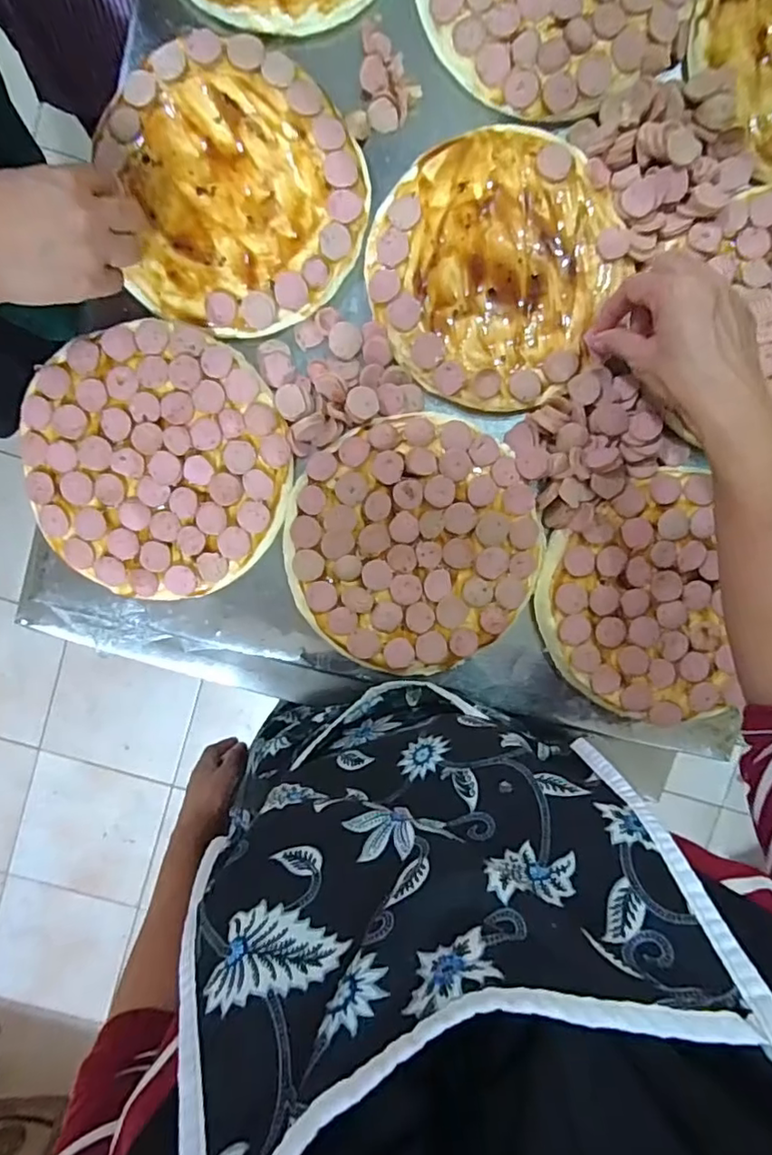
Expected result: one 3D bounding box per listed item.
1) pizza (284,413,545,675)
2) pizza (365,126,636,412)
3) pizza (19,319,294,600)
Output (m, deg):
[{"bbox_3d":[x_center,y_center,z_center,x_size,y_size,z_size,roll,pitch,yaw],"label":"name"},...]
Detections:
[{"bbox_3d":[0.023,-0.024,0.456,0.192,0.017,0.193,-9,95,0],"label":"pizza"},{"bbox_3d":[0.081,-0.233,0.440,0.181,0.011,0.191,0,95,0],"label":"pizza"},{"bbox_3d":[-0.174,-0.087,0.440,0.191,0.010,0.200,0,95,0],"label":"pizza"}]

